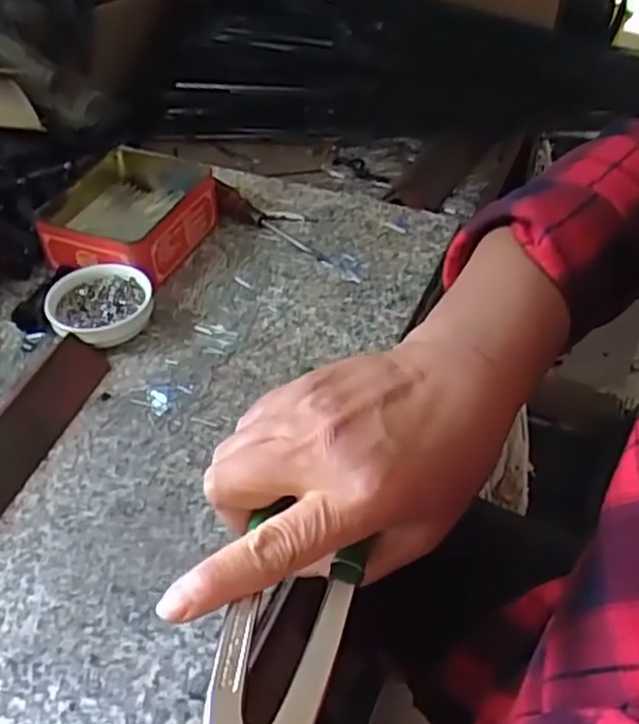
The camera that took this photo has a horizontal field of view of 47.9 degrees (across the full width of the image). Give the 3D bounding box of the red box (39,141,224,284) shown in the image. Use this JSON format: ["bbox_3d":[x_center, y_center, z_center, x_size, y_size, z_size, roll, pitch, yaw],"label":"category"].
[{"bbox_3d":[-0.152,-0.119,0.582,0.108,0.046,0.137,13,47,14],"label":"red box"}]

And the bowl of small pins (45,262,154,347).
[{"bbox_3d":[-0.155,-0.037,0.510,0.064,0.029,0.068,-1,45,1],"label":"bowl of small pins"}]

